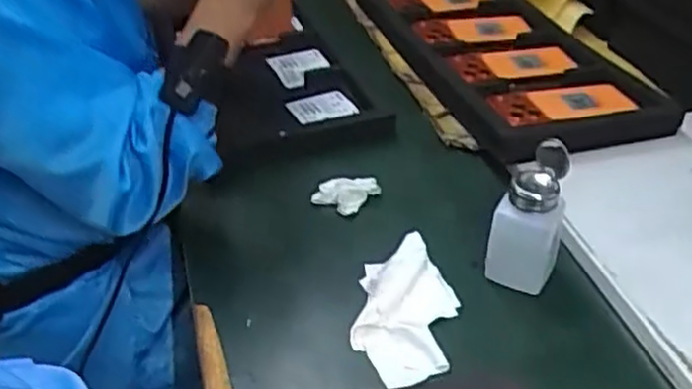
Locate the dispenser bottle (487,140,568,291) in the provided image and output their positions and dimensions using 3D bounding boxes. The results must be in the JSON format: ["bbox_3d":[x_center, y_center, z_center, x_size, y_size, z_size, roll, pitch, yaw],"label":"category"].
[{"bbox_3d":[0.153,0.020,0.615,0.056,0.126,0.048,20,43,25],"label":"dispenser bottle"}]

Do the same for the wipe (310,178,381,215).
[{"bbox_3d":[0.001,0.003,0.731,0.068,0.029,0.032,-5,38,-5],"label":"wipe"}]

